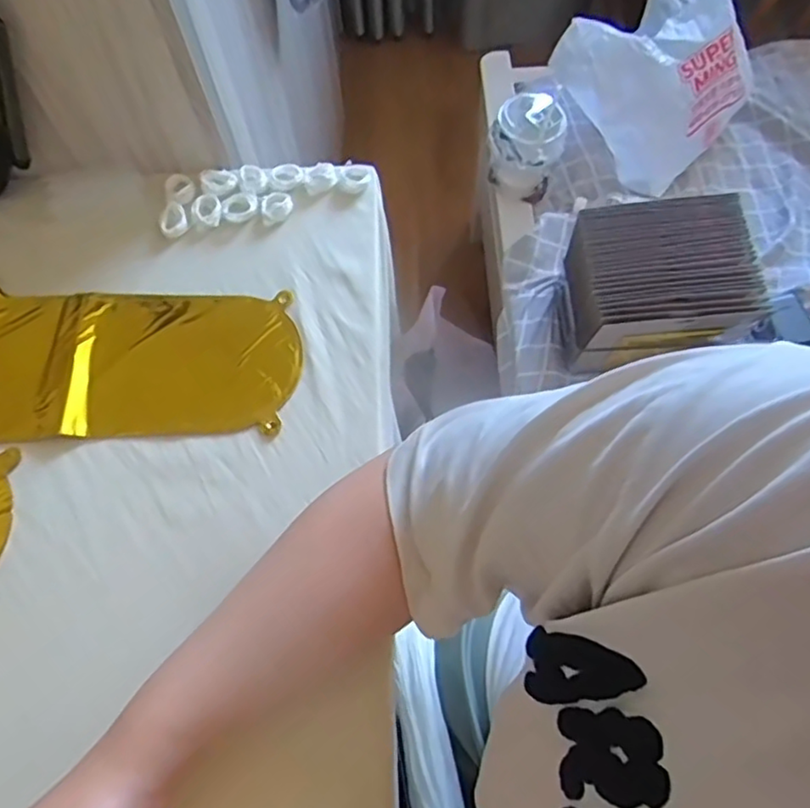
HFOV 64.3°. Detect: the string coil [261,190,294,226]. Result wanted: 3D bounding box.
[{"bbox_3d":[-0.113,-0.173,0.565,0.028,0.011,0.030,0,67,1],"label":"string coil"}]

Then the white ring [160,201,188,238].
[{"bbox_3d":[-0.201,-0.159,0.561,0.024,0.010,0.031,-26,69,-10],"label":"white ring"}]

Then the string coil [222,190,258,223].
[{"bbox_3d":[-0.144,-0.173,0.566,0.031,0.009,0.030,0,67,1],"label":"string coil"}]

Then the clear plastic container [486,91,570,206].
[{"bbox_3d":[0.176,-0.373,0.945,0.102,0.136,0.089,11,68,6],"label":"clear plastic container"}]

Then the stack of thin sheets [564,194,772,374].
[{"bbox_3d":[0.305,-0.144,0.820,0.196,0.164,0.154,-5,67,-1],"label":"stack of thin sheets"}]

